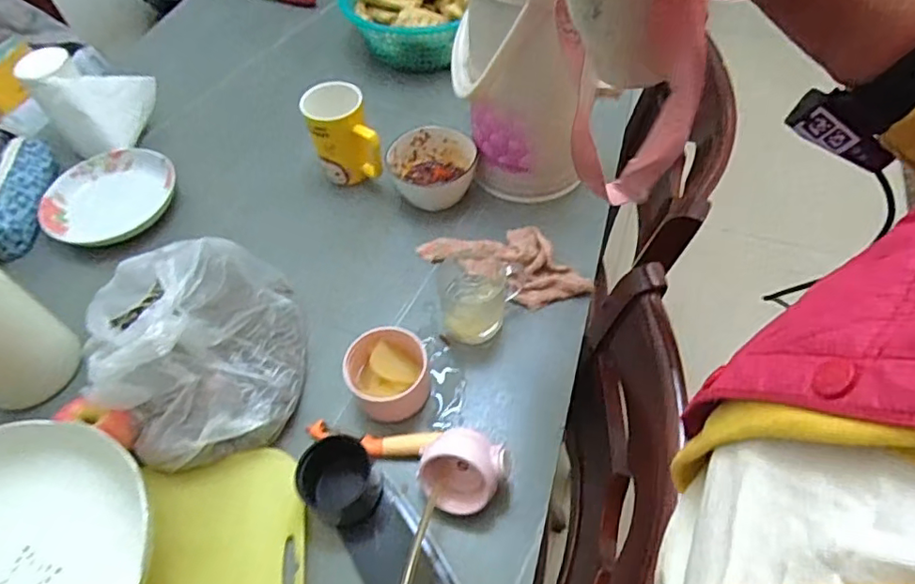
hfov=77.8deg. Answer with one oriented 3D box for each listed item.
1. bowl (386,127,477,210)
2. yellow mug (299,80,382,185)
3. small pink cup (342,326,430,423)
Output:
[{"bbox_3d":[-0.036,-0.159,0.763,0.110,0.068,0.112,-1,54,2],"label":"bowl"},{"bbox_3d":[-0.152,-0.202,0.758,0.082,0.128,0.090,-19,55,-11],"label":"yellow mug"},{"bbox_3d":[-0.073,0.085,0.591,0.080,0.058,0.081,-1,54,2],"label":"small pink cup"}]

